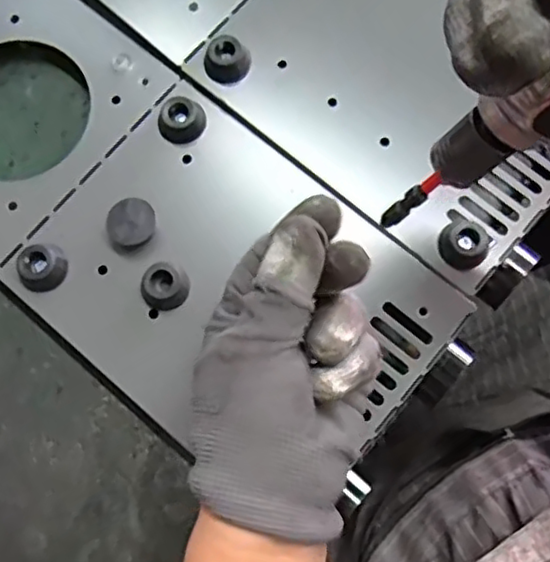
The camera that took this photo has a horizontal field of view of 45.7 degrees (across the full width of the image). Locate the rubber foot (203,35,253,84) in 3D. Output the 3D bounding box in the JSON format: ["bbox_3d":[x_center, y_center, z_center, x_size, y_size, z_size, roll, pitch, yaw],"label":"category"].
[{"bbox_3d":[-0.026,-0.123,0.364,0.025,0.015,0.022,-12,78,-1],"label":"rubber foot"}]

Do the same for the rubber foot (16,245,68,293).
[{"bbox_3d":[-0.121,-0.006,0.340,0.022,0.014,0.023,0,78,1],"label":"rubber foot"}]

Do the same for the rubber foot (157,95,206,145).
[{"bbox_3d":[-0.051,-0.088,0.357,0.022,0.014,0.023,0,78,1],"label":"rubber foot"}]

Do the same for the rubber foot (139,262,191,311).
[{"bbox_3d":[-0.057,0.003,0.336,0.023,0.014,0.022,0,78,1],"label":"rubber foot"}]

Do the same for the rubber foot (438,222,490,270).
[{"bbox_3d":[0.098,-0.020,0.337,0.024,0.011,0.024,0,78,1],"label":"rubber foot"}]

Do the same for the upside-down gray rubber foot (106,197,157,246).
[{"bbox_3d":[-0.075,-0.030,0.343,0.025,0.016,0.023,0,78,1],"label":"upside-down gray rubber foot"}]

